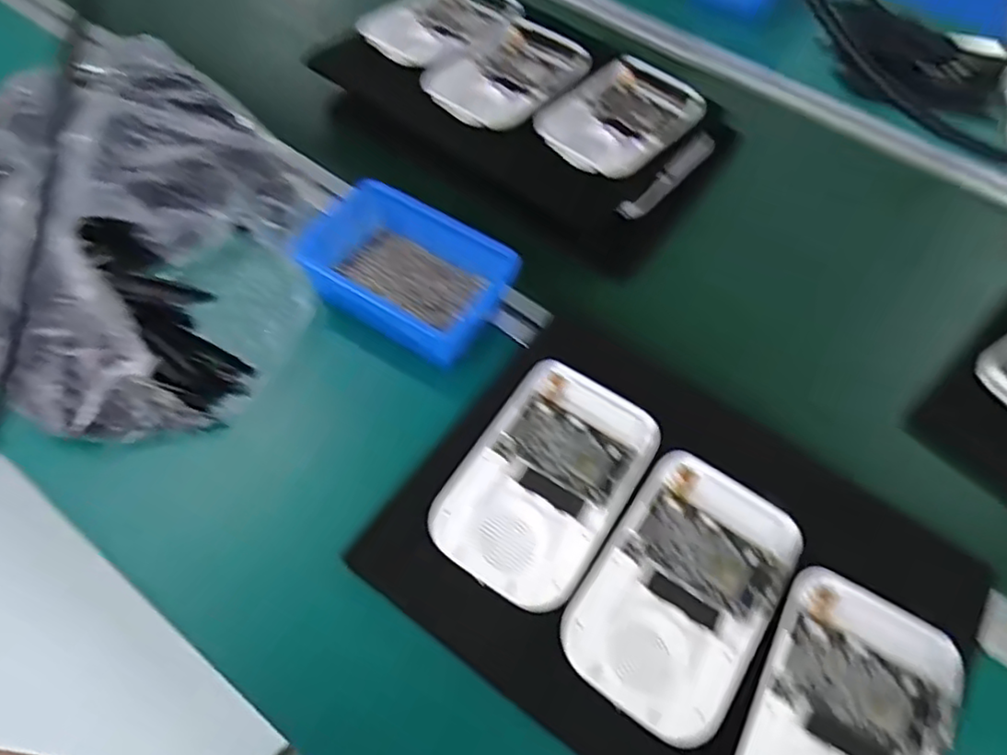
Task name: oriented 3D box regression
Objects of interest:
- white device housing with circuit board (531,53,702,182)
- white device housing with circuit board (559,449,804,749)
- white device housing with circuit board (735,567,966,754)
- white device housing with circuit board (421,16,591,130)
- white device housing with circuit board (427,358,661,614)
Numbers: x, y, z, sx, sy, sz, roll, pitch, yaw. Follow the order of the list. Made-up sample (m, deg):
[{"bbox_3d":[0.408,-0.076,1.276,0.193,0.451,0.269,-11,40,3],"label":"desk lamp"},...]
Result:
[{"bbox_3d":[0.106,-0.240,0.577,0.109,0.012,0.159,38,65,20],"label":"white device housing with circuit board"},{"bbox_3d":[0.110,0.128,0.386,0.101,0.013,0.158,31,63,17],"label":"white device housing with circuit board"},{"bbox_3d":[0.192,0.198,0.352,0.101,0.016,0.161,26,62,15],"label":"white device housing with circuit board"},{"bbox_3d":[0.008,-0.291,0.594,0.105,0.011,0.165,31,63,17],"label":"white device housing with circuit board"},{"bbox_3d":[0.028,0.066,0.415,0.103,0.013,0.155,29,63,16],"label":"white device housing with circuit board"}]

